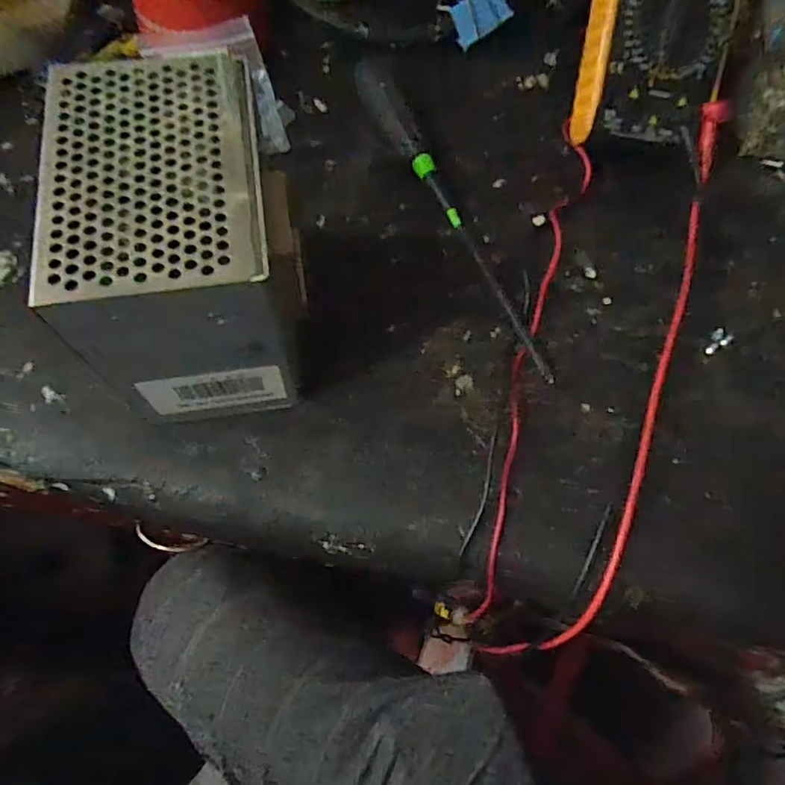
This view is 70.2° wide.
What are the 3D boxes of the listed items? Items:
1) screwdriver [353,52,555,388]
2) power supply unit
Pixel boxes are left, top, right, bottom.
[{"bbox_3d":[0.035,-0.108,0.321,0.018,0.025,0.229,-24,68,-12],"label":"screwdriver"},{"bbox_3d":[-0.081,-0.050,0.243,0.085,0.111,0.124,-8,66,-5],"label":"power supply unit"}]

